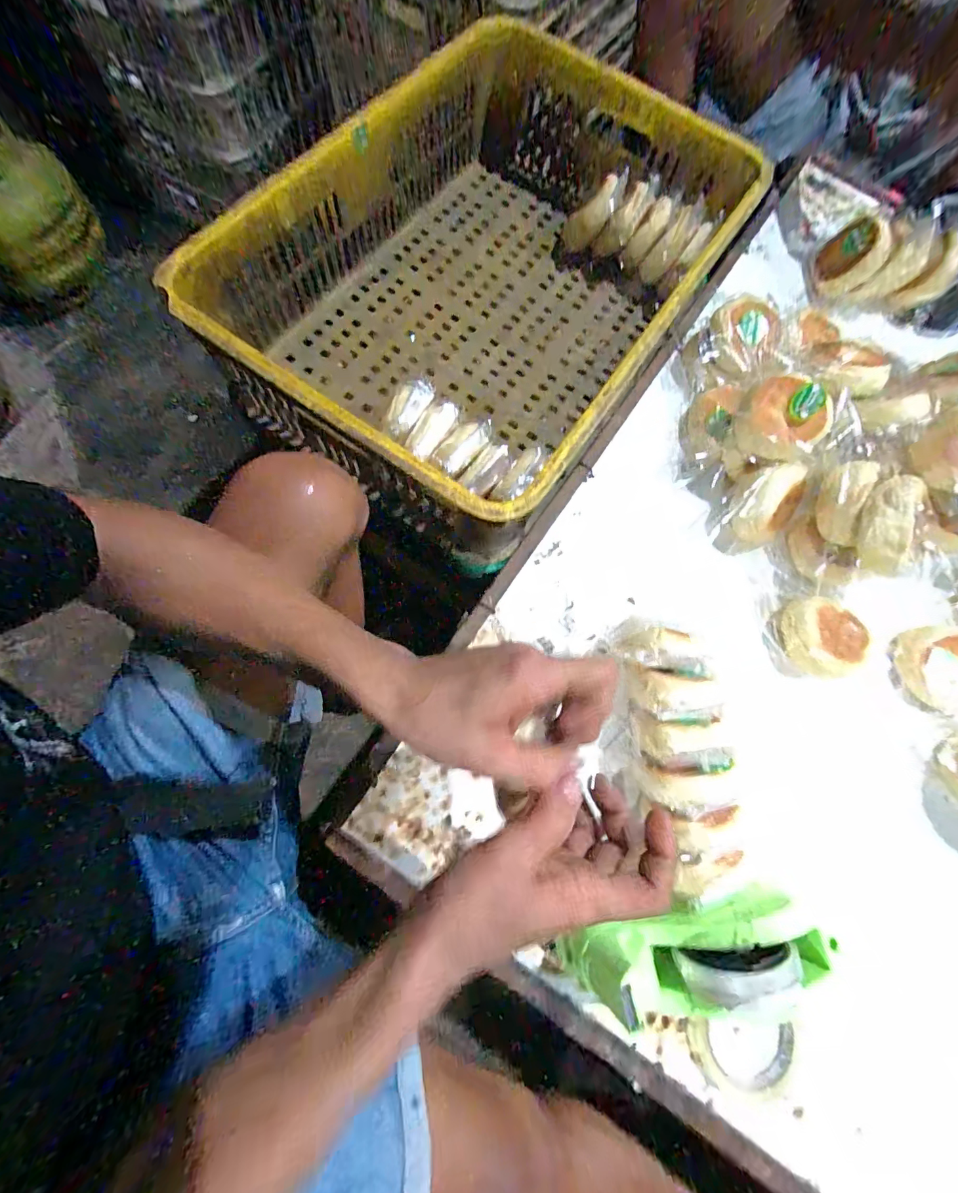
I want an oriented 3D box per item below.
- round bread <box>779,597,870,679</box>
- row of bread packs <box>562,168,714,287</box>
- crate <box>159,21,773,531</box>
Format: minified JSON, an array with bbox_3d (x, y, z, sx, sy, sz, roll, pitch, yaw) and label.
[{"bbox_3d":[0.371,0.046,0.480,0.079,0.039,0.082,1,74,-4],"label":"round bread"},{"bbox_3d":[0.211,-0.499,0.610,0.182,0.081,0.084,24,74,3],"label":"row of bread packs"},{"bbox_3d":[0.024,-0.391,0.529,0.425,0.150,0.614,35,74,6],"label":"crate"}]

